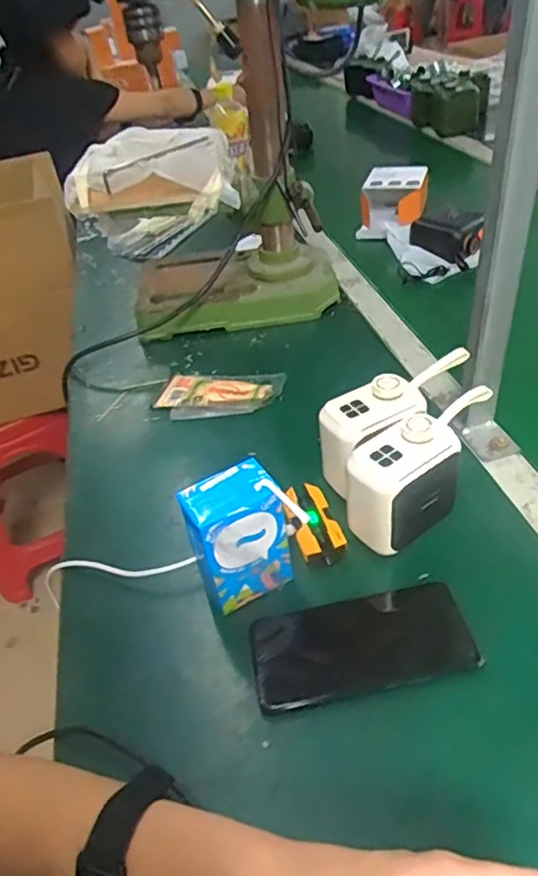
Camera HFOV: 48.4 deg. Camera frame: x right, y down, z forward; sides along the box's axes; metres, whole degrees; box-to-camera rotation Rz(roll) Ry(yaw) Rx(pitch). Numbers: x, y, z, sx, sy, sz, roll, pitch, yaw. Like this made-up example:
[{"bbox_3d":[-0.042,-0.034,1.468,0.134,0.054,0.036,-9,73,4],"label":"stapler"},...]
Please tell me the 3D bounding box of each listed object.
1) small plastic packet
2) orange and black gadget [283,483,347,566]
[{"bbox_3d":[-0.057,-0.048,0.694,0.144,0.020,0.077,4,41,14],"label":"small plastic packet"},{"bbox_3d":[0.037,0.072,0.514,0.039,0.026,0.075,-17,40,-11],"label":"orange and black gadget"}]

